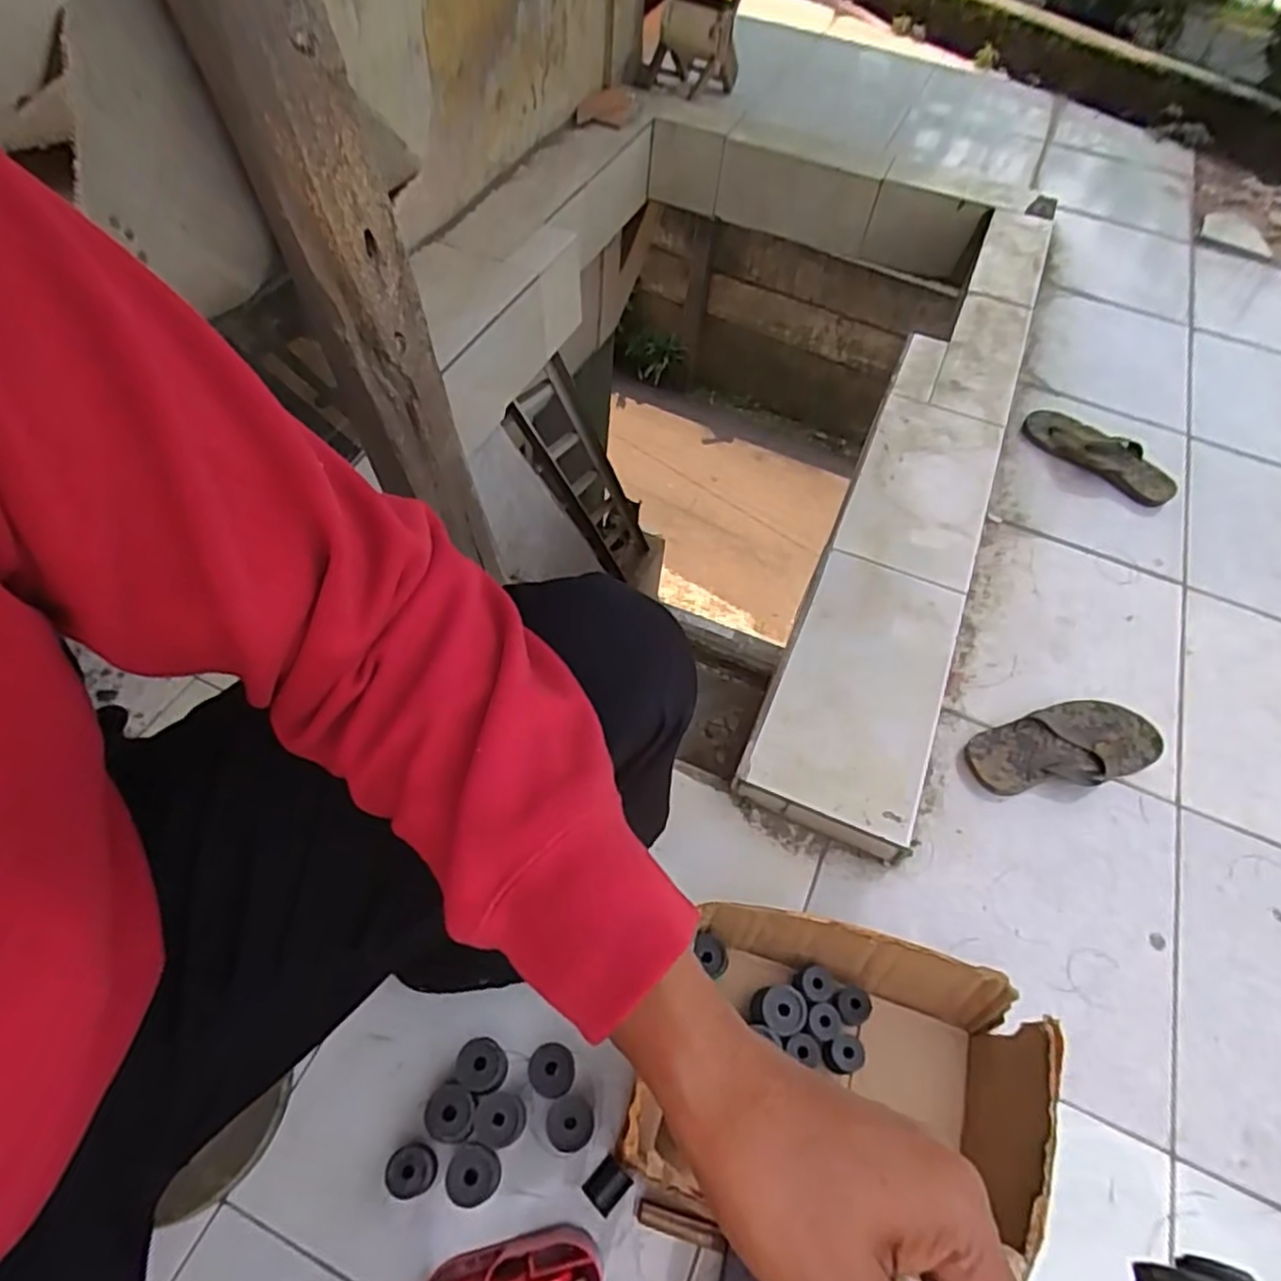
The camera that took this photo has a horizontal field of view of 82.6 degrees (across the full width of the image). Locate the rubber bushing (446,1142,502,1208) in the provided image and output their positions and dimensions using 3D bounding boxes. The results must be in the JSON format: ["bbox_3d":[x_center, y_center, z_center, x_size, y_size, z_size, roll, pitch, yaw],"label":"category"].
[{"bbox_3d":[-0.150,0.482,0.658,0.042,0.052,0.046,2,57,-3],"label":"rubber bushing"}]

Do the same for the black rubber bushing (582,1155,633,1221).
[{"bbox_3d":[-0.030,0.498,0.666,0.032,0.025,0.038,39,62,19],"label":"black rubber bushing"}]

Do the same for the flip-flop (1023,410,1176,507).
[{"bbox_3d":[0.809,-0.325,1.292,0.269,0.039,0.105,35,61,18],"label":"flip-flop"}]

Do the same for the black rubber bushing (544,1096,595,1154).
[{"bbox_3d":[-0.066,0.453,0.682,0.043,0.042,0.042,2,57,-3],"label":"black rubber bushing"}]

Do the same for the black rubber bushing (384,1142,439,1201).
[{"bbox_3d":[-0.206,0.481,0.662,0.039,0.049,0.039,2,57,-3],"label":"black rubber bushing"}]

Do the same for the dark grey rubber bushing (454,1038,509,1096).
[{"bbox_3d":[-0.151,0.412,0.704,0.047,0.044,0.043,26,59,12],"label":"dark grey rubber bushing"}]

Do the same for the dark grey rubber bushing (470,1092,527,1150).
[{"bbox_3d":[-0.132,0.450,0.685,0.043,0.050,0.043,6,56,0],"label":"dark grey rubber bushing"}]

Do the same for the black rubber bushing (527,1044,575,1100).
[{"bbox_3d":[-0.085,0.415,0.703,0.043,0.044,0.043,2,57,-3],"label":"black rubber bushing"}]

